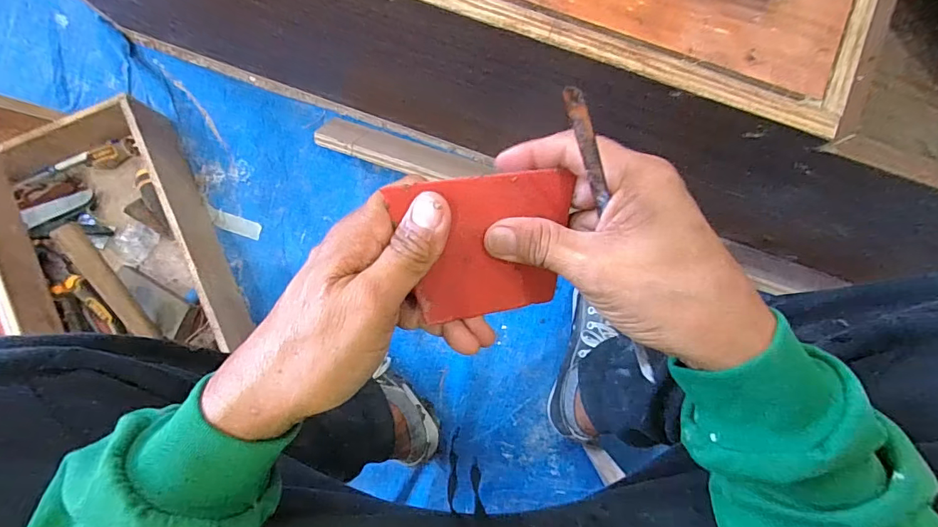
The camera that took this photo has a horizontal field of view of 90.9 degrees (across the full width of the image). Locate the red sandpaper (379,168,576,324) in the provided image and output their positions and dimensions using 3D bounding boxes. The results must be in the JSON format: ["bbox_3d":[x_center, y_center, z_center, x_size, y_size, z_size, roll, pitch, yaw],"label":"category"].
[{"bbox_3d":[0.011,-0.009,0.263,0.104,0.004,0.080,-10,109,-18],"label":"red sandpaper"}]

